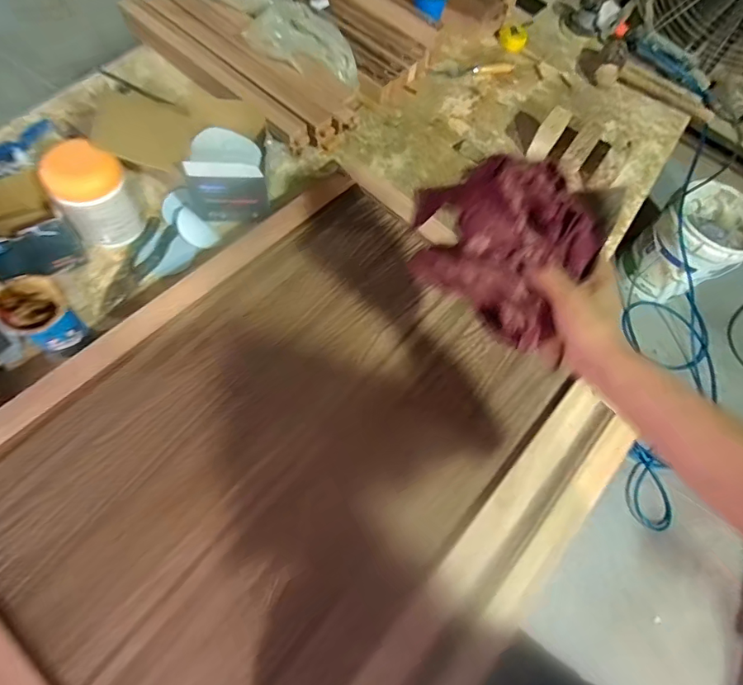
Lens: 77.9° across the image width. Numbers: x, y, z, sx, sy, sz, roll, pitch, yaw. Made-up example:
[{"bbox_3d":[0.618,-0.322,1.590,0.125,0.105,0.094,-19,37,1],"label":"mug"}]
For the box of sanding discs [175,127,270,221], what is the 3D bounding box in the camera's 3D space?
[{"bbox_3d":[-0.247,-0.290,0.808,0.123,0.126,0.113,-3,65,-7],"label":"box of sanding discs"}]

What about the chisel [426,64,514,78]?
[{"bbox_3d":[0.242,-0.653,1.098,0.205,0.024,0.030,-9,66,-10],"label":"chisel"}]

